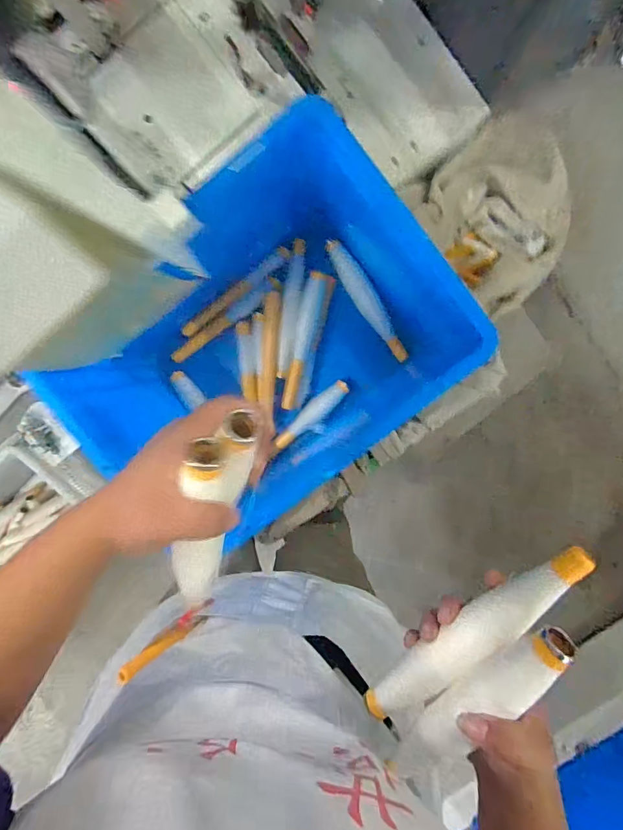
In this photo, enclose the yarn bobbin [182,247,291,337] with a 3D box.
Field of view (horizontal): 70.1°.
[{"bbox_3d":[-0.116,-0.189,0.682,0.199,0.025,0.021,-37,94,7],"label":"yarn bobbin"}]

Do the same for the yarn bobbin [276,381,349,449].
[{"bbox_3d":[0.000,-0.001,0.700,0.031,0.022,0.141,45,98,-3],"label":"yarn bobbin"}]

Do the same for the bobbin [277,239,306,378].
[{"bbox_3d":[-0.031,-0.158,0.666,0.025,0.021,0.200,10,98,2],"label":"bobbin"}]

